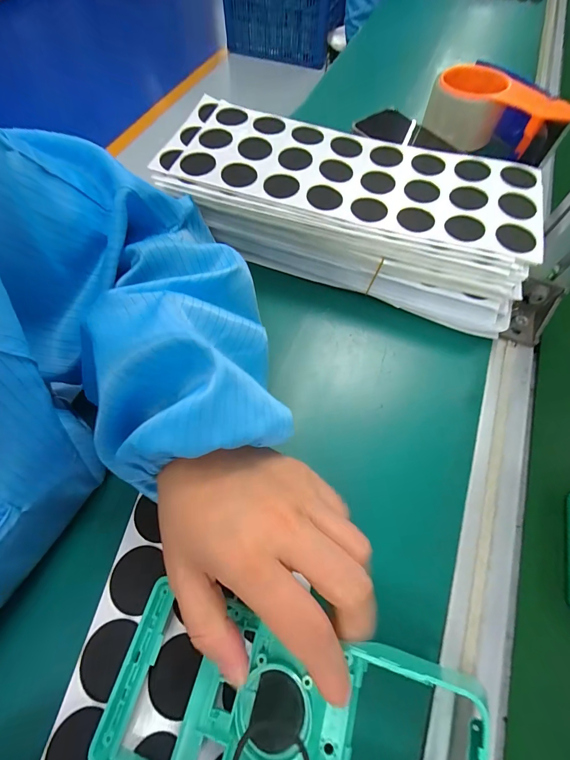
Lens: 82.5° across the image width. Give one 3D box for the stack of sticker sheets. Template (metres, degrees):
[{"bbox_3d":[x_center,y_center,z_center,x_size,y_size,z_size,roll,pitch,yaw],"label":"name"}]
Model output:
[{"bbox_3d":[0.057,-0.160,0.300,0.312,0.064,0.133,20,67,10],"label":"stack of sticker sheets"}]

